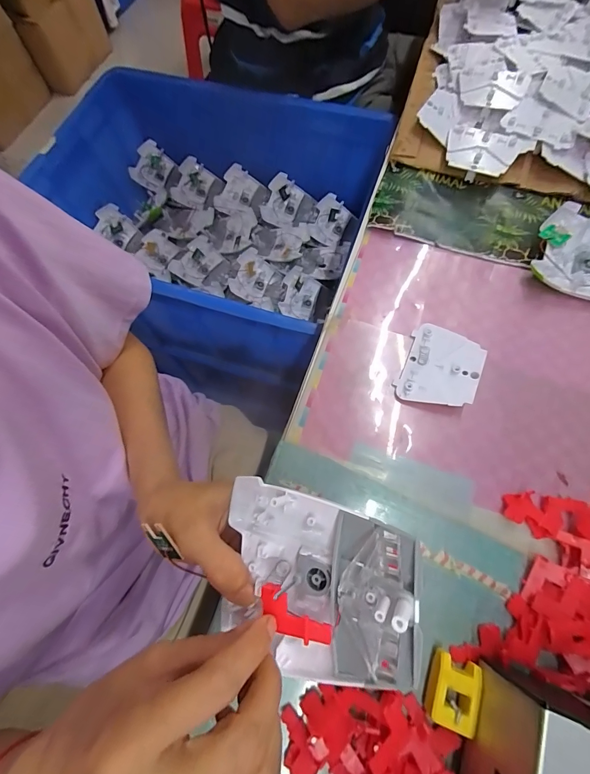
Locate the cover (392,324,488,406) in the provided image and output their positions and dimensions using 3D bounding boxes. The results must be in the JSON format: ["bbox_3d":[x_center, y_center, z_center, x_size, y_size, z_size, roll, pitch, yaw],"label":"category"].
[{"bbox_3d":[0.136,-0.017,0.335,0.063,0.018,0.080,23,71,10],"label":"cover"}]

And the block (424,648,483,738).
[{"bbox_3d":[0.108,0.209,0.248,0.030,0.019,0.040,18,71,8],"label":"block"}]

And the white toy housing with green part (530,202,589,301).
[{"bbox_3d":[0.301,-0.129,0.367,0.105,0.031,0.095,18,71,8],"label":"white toy housing with green part"}]

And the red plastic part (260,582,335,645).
[{"bbox_3d":[-0.001,0.117,0.182,0.040,0.008,0.017,32,73,10],"label":"red plastic part"}]

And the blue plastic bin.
[{"bbox_3d":[-0.153,-0.268,0.645,0.496,0.238,0.433,20,71,9],"label":"blue plastic bin"}]

